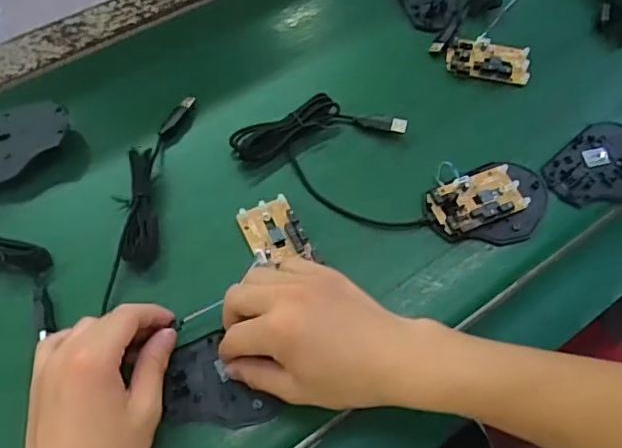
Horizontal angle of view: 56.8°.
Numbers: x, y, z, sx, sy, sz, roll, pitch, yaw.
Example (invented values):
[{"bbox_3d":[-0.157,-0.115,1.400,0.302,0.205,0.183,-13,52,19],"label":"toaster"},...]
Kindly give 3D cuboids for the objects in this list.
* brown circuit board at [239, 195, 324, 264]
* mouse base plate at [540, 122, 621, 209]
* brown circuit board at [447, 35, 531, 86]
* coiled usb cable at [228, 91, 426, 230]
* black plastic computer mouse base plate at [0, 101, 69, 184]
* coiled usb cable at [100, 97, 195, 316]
[{"bbox_3d":[-0.028,0.007,0.471,0.047,0.011,0.060,-21,66,-14],"label":"brown circuit board"},{"bbox_3d":[0.273,-0.054,0.535,0.114,0.008,0.074,-34,70,-21],"label":"mouse base plate"},{"bbox_3d":[0.181,-0.169,0.587,0.083,0.011,0.049,8,62,-2],"label":"brown circuit board"},{"bbox_3d":[0.024,-0.066,0.511,0.179,0.022,0.099,21,62,5],"label":"coiled usb cable"},{"bbox_3d":[-0.260,-0.071,0.490,0.102,0.024,0.072,-34,70,-21],"label":"black plastic computer mouse base plate"},{"bbox_3d":[-0.136,-0.027,0.480,0.035,0.032,0.197,7,62,-2],"label":"coiled usb cable"}]

